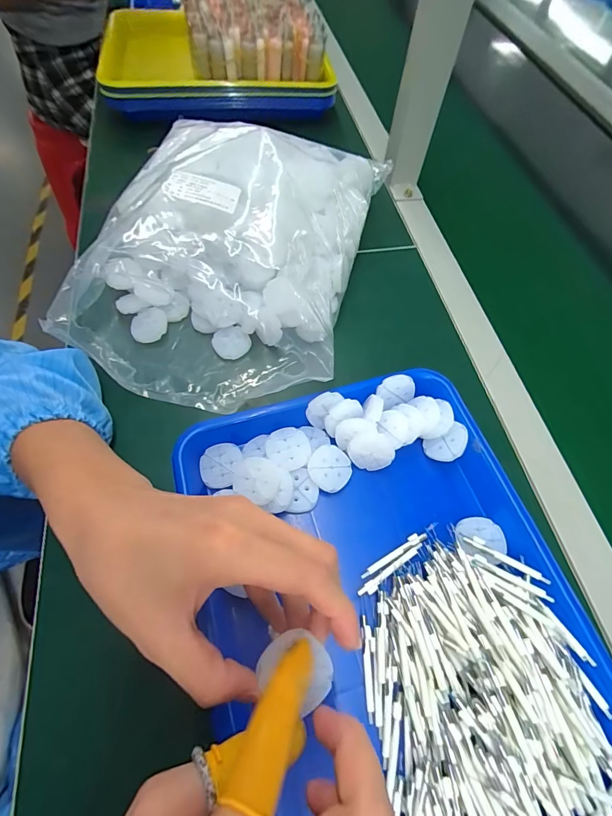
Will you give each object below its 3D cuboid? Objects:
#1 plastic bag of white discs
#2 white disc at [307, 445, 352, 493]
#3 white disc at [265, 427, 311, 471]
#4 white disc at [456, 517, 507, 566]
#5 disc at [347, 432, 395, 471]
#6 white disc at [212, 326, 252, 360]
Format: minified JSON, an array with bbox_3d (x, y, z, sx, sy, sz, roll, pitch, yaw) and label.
[{"bbox_3d":[-0.073,-0.175,0.389,0.249,0.106,0.345,13,62,4],"label":"plastic bag of white discs"},{"bbox_3d":[0.019,0.048,0.308,0.035,0.007,0.035,5,70,-14],"label":"white disc"},{"bbox_3d":[-0.015,0.033,0.313,0.034,0.007,0.034,1,62,-2],"label":"white disc"},{"bbox_3d":[0.134,0.100,0.290,0.037,0.006,0.033,24,49,12],"label":"white disc"},{"bbox_3d":[0.053,0.036,0.307,0.033,0.035,0.007,47,24,-15],"label":"disc"},{"bbox_3d":[-0.074,-0.065,0.379,0.036,0.011,0.032,-14,64,-10],"label":"white disc"}]

